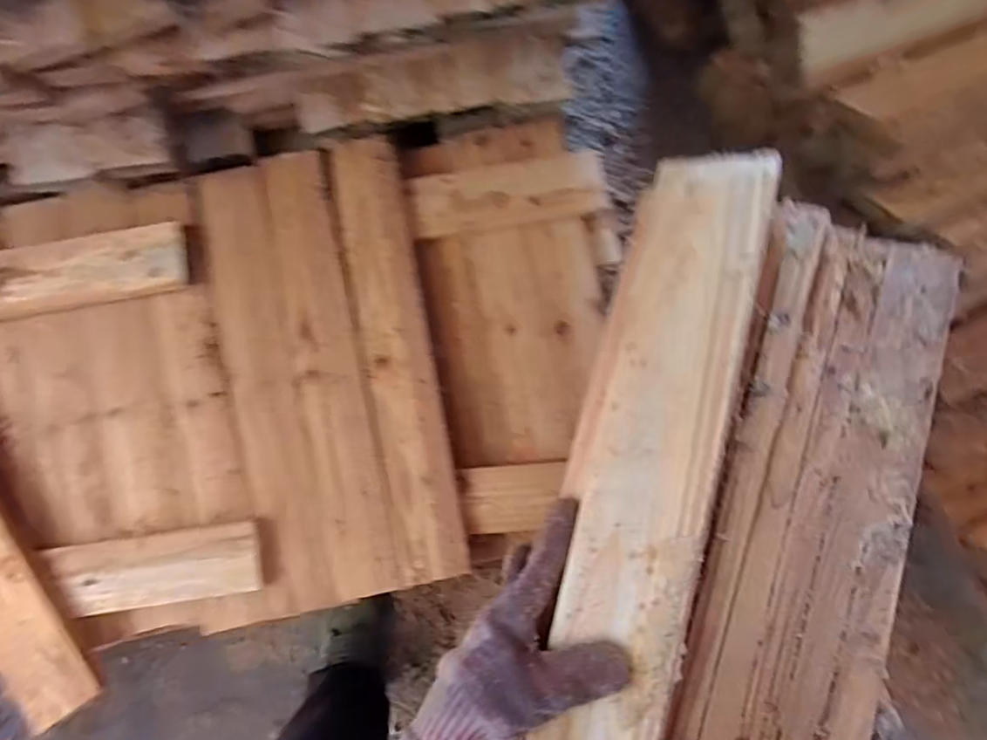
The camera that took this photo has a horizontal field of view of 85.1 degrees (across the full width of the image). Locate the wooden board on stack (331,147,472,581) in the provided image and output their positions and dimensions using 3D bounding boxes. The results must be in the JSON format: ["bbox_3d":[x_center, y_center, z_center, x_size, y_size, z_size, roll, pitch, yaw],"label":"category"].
[{"bbox_3d":[-0.105,-0.014,0.596,0.077,0.023,0.485,-10,85,-1],"label":"wooden board on stack"}]

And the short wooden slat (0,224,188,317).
[{"bbox_3d":[-0.491,-0.099,0.587,0.315,0.027,0.069,-9,85,-1],"label":"short wooden slat"}]

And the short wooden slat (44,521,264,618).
[{"bbox_3d":[-0.528,0.234,0.558,0.575,0.030,0.074,-8,85,-1],"label":"short wooden slat"}]

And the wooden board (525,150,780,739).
[{"bbox_3d":[0.078,0.107,0.318,0.082,0.012,0.491,9,82,35],"label":"wooden board"}]

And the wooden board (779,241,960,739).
[{"bbox_3d":[0.191,0.169,0.300,0.045,0.021,0.523,17,80,2],"label":"wooden board"}]

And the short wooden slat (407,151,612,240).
[{"bbox_3d":[0.021,-0.208,0.640,0.231,0.029,0.076,-10,85,-1],"label":"short wooden slat"}]

